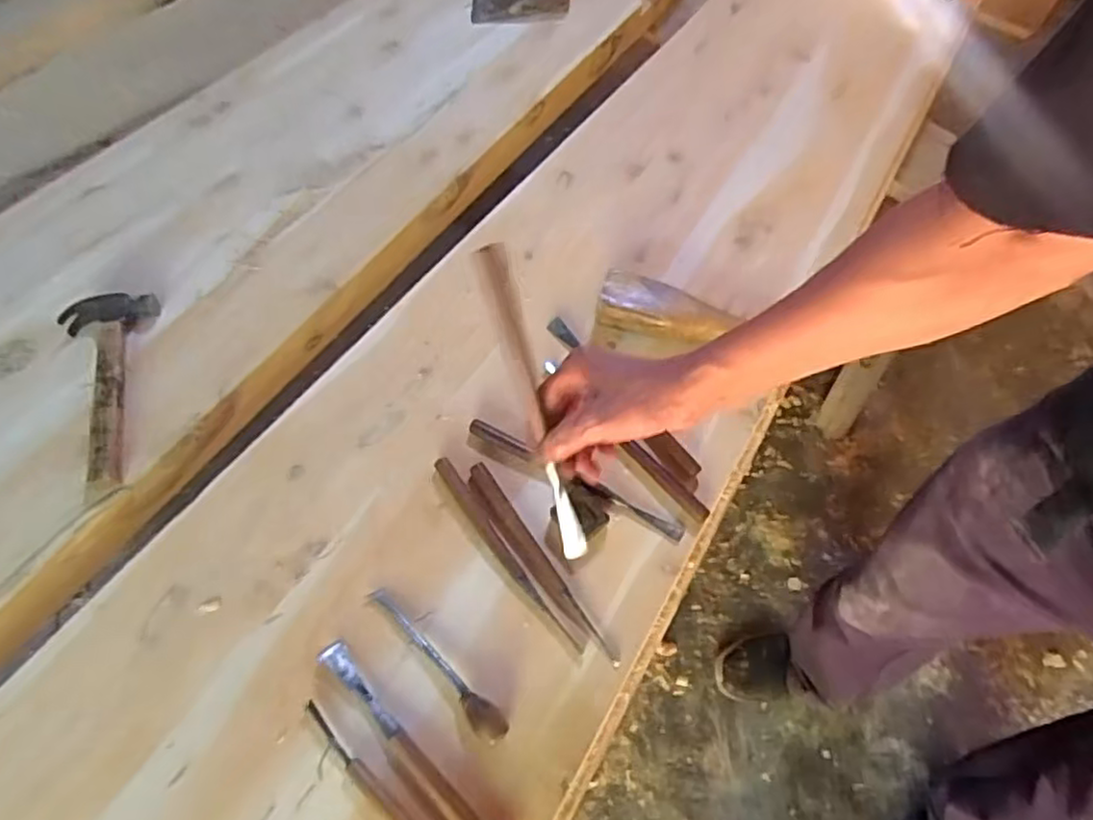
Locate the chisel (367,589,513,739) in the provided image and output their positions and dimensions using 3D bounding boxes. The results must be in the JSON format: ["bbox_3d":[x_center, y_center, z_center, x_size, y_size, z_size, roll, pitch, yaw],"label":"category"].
[{"bbox_3d":[-0.109,0.240,0.647,0.186,0.020,0.023,39,70,19],"label":"chisel"}]

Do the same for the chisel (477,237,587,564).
[{"bbox_3d":[-0.009,0.001,0.529,0.022,0.261,0.016,-19,21,-9],"label":"chisel"}]

